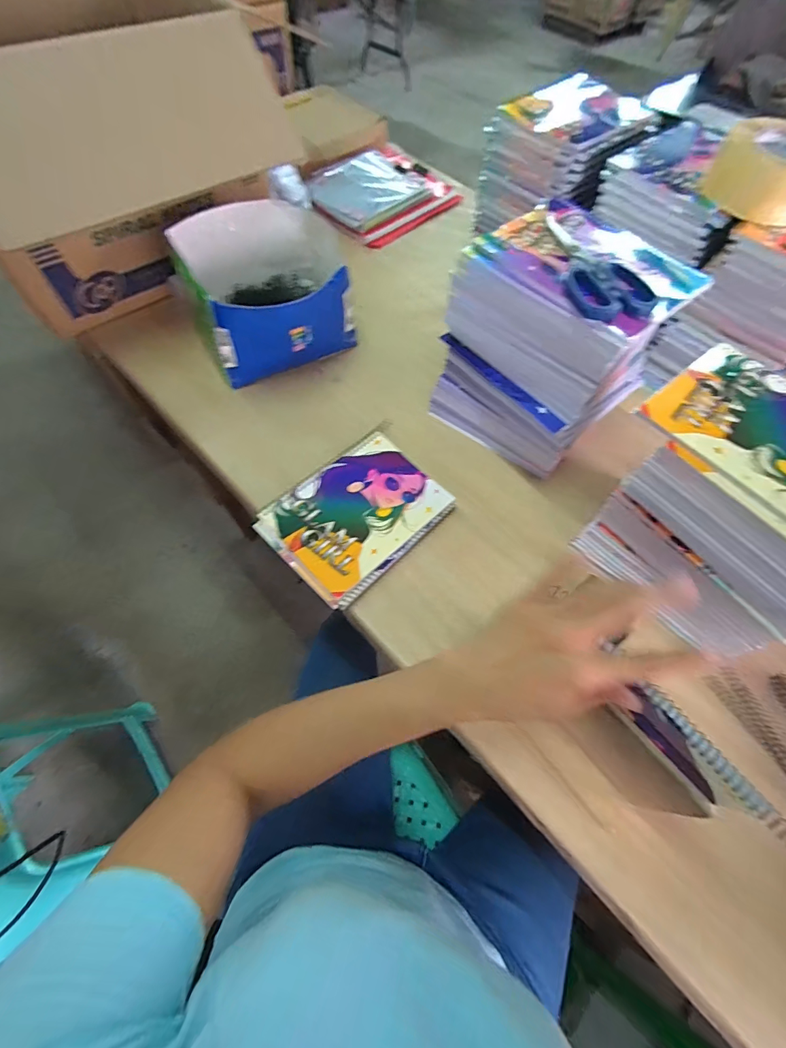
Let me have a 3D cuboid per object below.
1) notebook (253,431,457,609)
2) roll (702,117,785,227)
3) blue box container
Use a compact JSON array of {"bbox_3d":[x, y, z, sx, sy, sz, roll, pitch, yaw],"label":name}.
[{"bbox_3d":[-0.043,-0.014,0.510,0.154,0.014,0.201,41,67,17],"label":"notebook"},{"bbox_3d":[0.447,-0.415,0.489,0.117,0.055,0.117,2,62,-3],"label":"roll"},{"bbox_3d":[-0.181,-0.343,0.613,0.206,0.117,0.234,-22,66,-15],"label":"blue box container"}]

